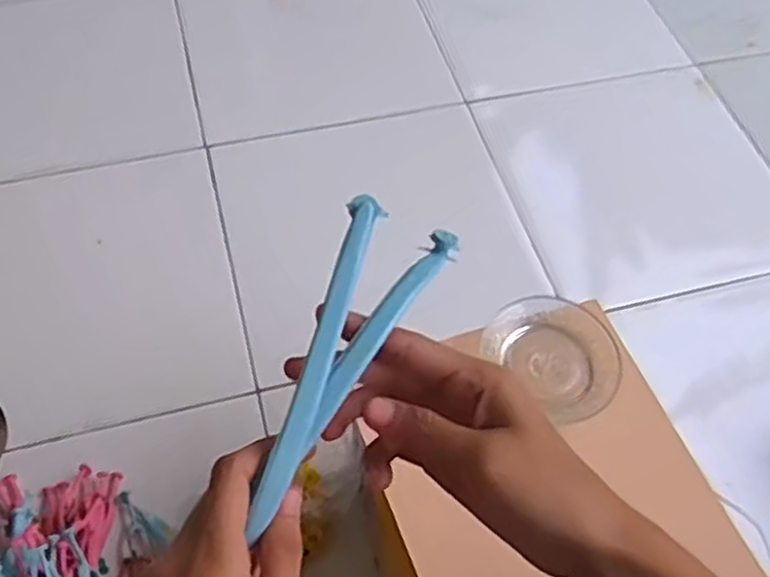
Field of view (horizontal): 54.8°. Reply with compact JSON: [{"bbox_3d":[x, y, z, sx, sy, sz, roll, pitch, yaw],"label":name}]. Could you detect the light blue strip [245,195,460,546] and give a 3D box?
[{"bbox_3d":[-0.020,0.026,0.312,0.044,0.028,0.150,24,69,12],"label":"light blue strip"}]

